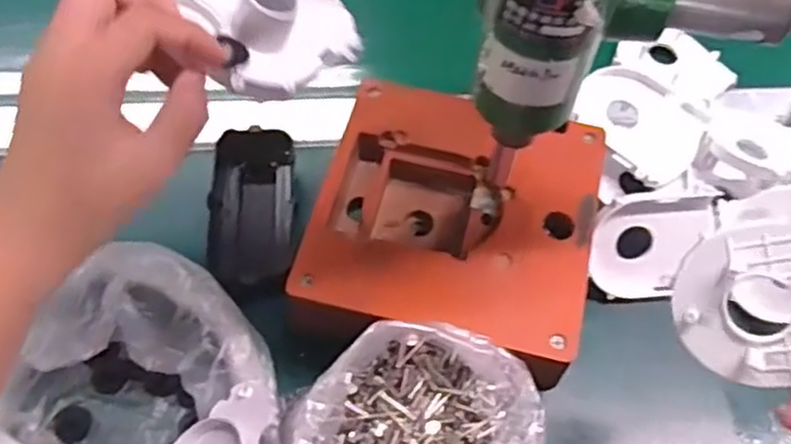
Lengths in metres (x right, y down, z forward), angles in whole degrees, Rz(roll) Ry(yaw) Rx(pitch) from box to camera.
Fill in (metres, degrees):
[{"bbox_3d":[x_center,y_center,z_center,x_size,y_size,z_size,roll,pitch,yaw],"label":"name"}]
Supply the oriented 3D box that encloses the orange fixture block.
[{"bbox_3d":[0.032,0.006,0.424,0.149,0.050,0.160,14,61,6],"label":"orange fixture block"}]

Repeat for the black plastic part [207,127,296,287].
[{"bbox_3d":[-0.091,-0.009,0.467,0.050,0.029,0.110,0,60,-2],"label":"black plastic part"}]

